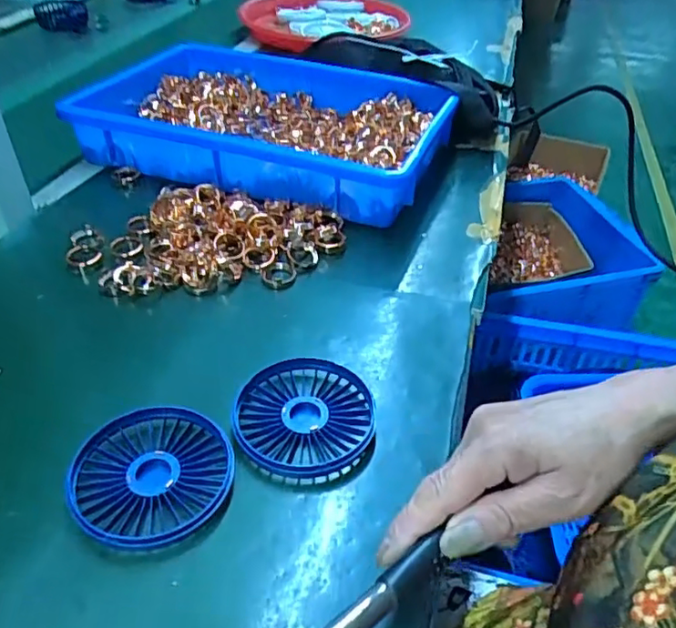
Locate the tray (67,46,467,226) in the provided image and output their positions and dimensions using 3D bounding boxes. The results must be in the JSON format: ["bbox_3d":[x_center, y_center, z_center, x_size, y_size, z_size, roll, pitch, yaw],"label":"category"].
[{"bbox_3d":[-0.074,-0.196,0.613,0.345,0.070,0.217,14,43,11],"label":"tray"}]

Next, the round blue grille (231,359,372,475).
[{"bbox_3d":[-0.020,0.063,0.364,0.084,0.012,0.085,3,42,-2],"label":"round blue grille"}]

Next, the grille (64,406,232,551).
[{"bbox_3d":[-0.104,0.090,0.329,0.085,0.014,0.084,3,42,-2],"label":"grille"}]

